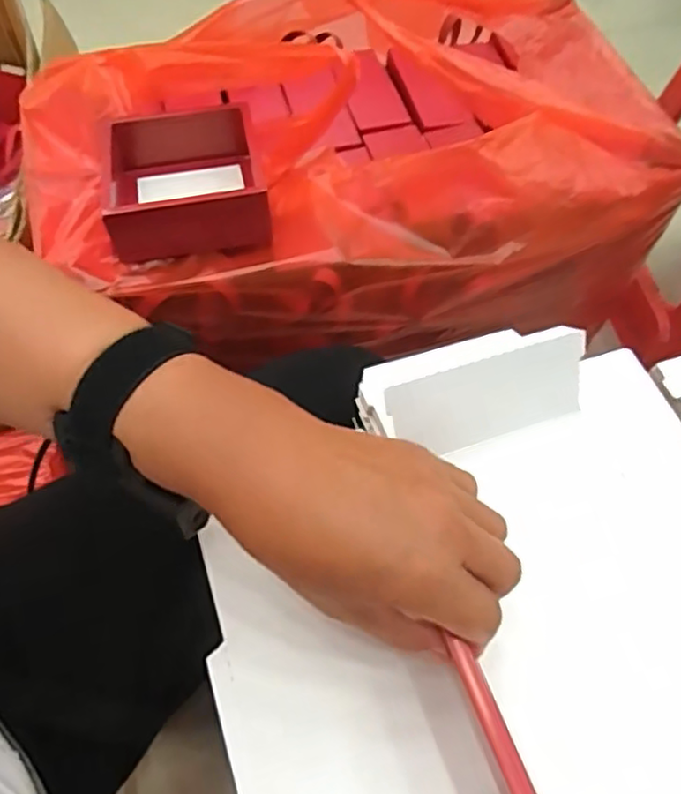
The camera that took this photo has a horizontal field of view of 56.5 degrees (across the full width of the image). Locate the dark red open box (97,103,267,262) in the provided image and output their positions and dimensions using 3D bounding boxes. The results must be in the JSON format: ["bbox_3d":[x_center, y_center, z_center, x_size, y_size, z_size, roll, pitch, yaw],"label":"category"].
[{"bbox_3d":[-0.139,-0.186,0.558,0.140,0.069,0.137,-8,61,-7],"label":"dark red open box"}]

